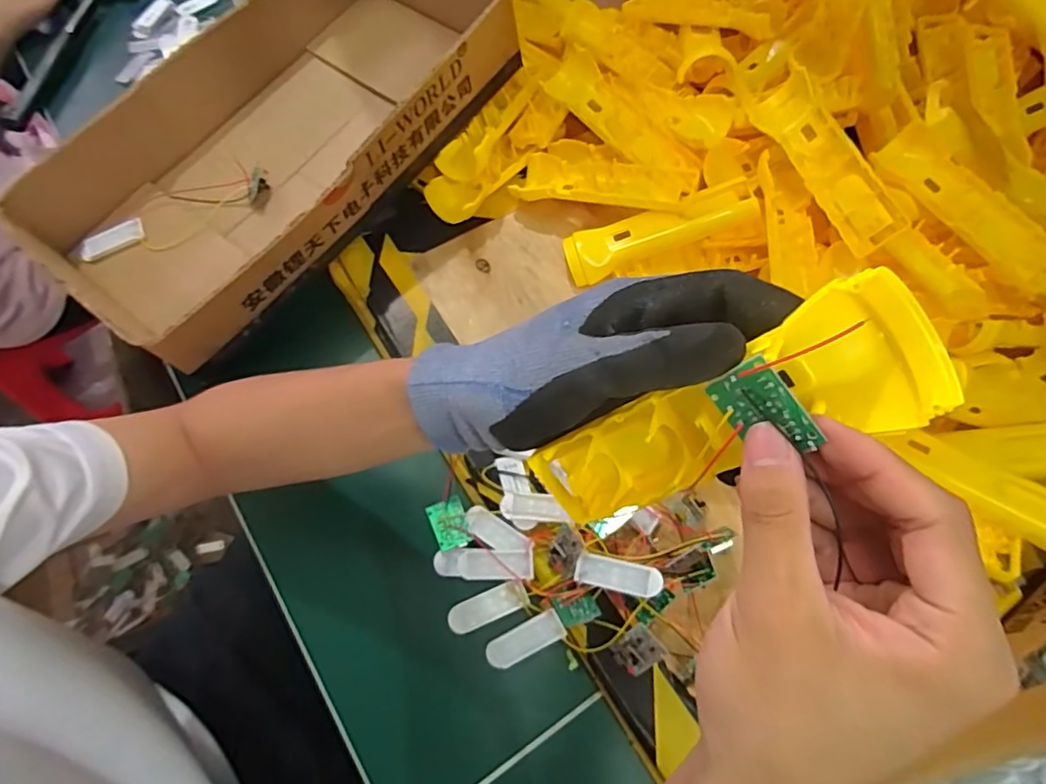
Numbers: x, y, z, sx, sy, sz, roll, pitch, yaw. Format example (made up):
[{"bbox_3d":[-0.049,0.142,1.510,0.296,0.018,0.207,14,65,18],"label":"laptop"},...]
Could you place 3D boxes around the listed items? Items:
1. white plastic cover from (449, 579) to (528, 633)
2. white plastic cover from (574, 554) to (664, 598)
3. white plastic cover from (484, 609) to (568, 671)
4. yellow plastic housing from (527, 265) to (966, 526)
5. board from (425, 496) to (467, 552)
[{"bbox_3d":[-0.026,0.156,0.425,0.058,0.006,0.021,-19,69,-11],"label":"white plastic cover"},{"bbox_3d":[0.065,0.126,0.400,0.058,0.008,0.018,8,66,14],"label":"white plastic cover"},{"bbox_3d":[0.001,0.175,0.412,0.057,0.008,0.021,-29,70,2],"label":"white plastic cover"},{"bbox_3d":[0.067,0.015,0.229,0.042,0.166,0.044,10,59,-42],"label":"yellow plastic housing"},{"bbox_3d":[-0.055,0.099,0.438,0.026,0.007,0.035,-18,69,-11],"label":"board"}]

